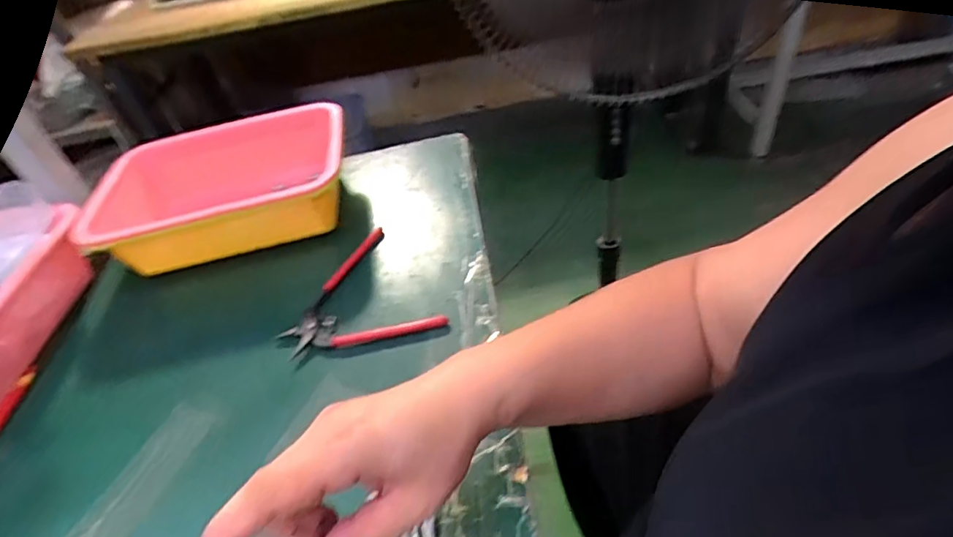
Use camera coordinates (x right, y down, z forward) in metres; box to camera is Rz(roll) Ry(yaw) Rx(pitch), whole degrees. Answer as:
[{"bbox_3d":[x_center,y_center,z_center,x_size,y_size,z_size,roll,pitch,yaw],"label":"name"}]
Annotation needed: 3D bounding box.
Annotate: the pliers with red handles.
[{"bbox_3d":[-0.118,0.029,0.482,0.128,0.013,0.154,-29,45,-17],"label":"pliers with red handles"}]

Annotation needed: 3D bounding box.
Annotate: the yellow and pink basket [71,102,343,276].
[{"bbox_3d":[-0.269,-0.087,0.576,0.244,0.094,0.173,-15,42,-2],"label":"yellow and pink basket"}]

